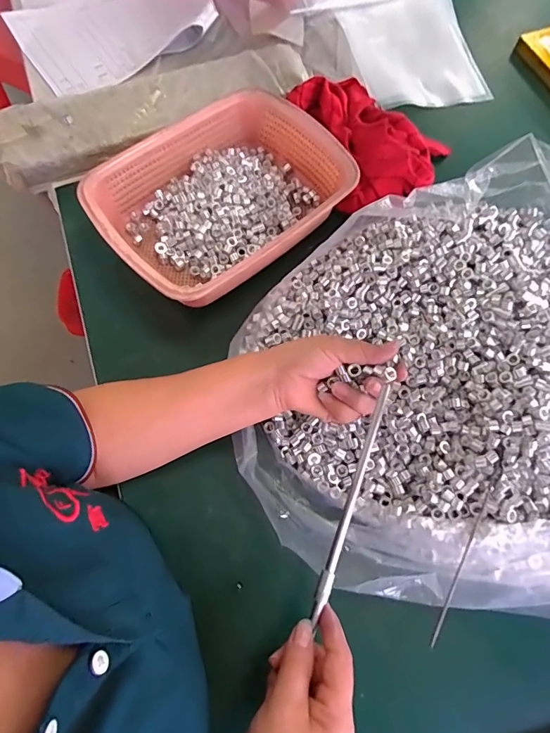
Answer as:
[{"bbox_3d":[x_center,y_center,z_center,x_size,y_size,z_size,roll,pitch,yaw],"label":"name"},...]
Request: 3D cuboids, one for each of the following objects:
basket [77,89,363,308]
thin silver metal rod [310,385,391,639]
[{"bbox_3d":[-0.061,-0.209,0.530,0.299,0.072,0.216,-38,75,-14],"label":"basket"},{"bbox_3d":[0.066,0.113,0.361,0.010,0.009,0.203,19,81,5],"label":"thin silver metal rod"}]

